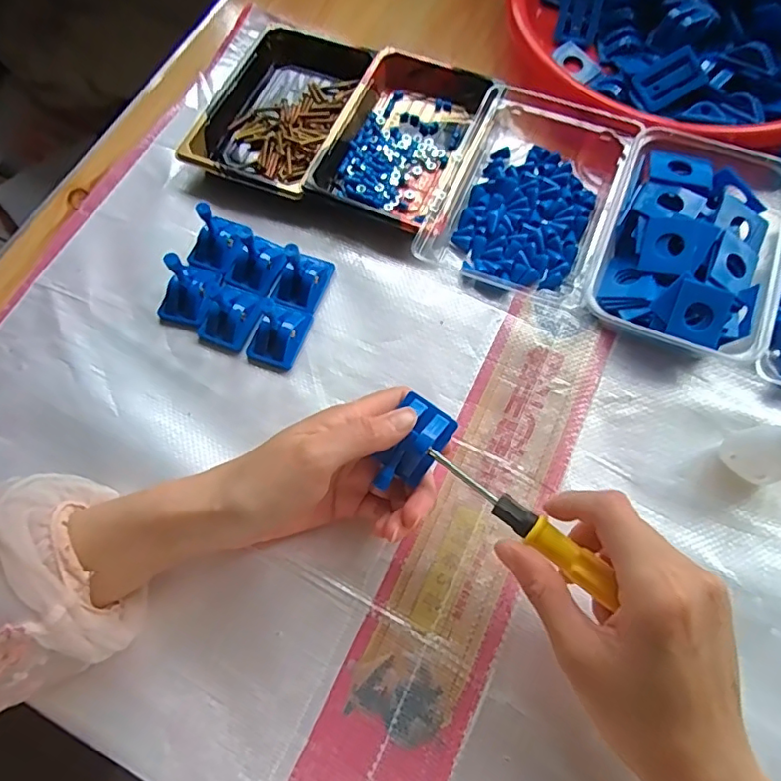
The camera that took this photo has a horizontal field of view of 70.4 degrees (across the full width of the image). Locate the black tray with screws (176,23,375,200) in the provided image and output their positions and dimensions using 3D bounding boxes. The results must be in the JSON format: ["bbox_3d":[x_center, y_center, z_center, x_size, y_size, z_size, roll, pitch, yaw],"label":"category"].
[{"bbox_3d":[-0.087,-0.235,0.455,0.105,0.022,0.172,19,70,10],"label":"black tray with screws"}]

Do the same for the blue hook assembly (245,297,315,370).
[{"bbox_3d":[-0.077,-0.040,0.382,0.036,0.019,0.045,14,69,8],"label":"blue hook assembly"}]

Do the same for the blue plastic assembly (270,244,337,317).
[{"bbox_3d":[-0.063,-0.084,0.385,0.032,0.042,0.044,22,70,11],"label":"blue plastic assembly"}]

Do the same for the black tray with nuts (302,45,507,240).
[{"bbox_3d":[0.014,-0.199,0.435,0.106,0.024,0.169,21,70,11],"label":"black tray with nuts"}]

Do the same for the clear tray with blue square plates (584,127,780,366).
[{"bbox_3d":[0.203,-0.100,0.381,0.107,0.036,0.162,20,70,10],"label":"clear tray with blue square plates"}]

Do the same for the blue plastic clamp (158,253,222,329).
[{"bbox_3d":[-0.142,-0.073,0.379,0.036,0.040,0.041,16,69,8],"label":"blue plastic clamp"}]

